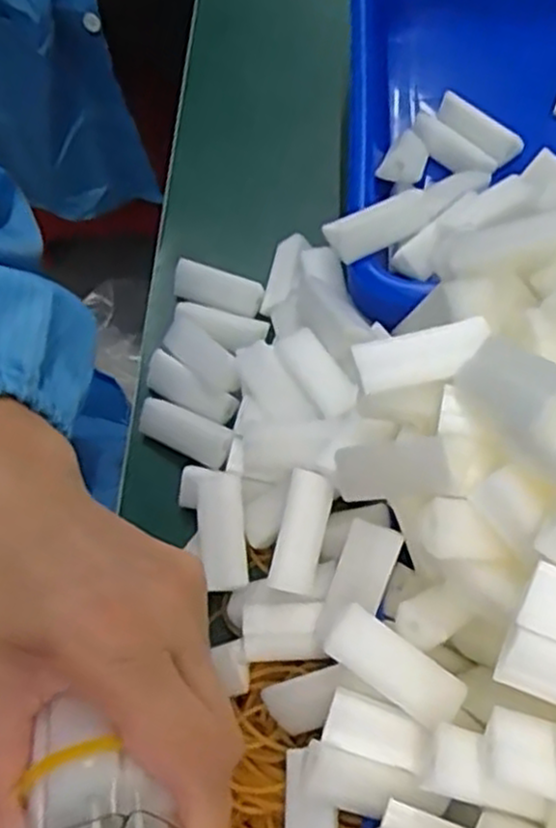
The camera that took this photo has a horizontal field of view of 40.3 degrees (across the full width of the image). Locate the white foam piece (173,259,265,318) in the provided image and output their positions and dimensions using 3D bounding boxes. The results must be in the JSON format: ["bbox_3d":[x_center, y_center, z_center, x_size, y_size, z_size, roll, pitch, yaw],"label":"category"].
[{"bbox_3d":[-0.031,-0.064,0.387,0.047,0.013,0.015,18,63,13],"label":"white foam piece"}]

